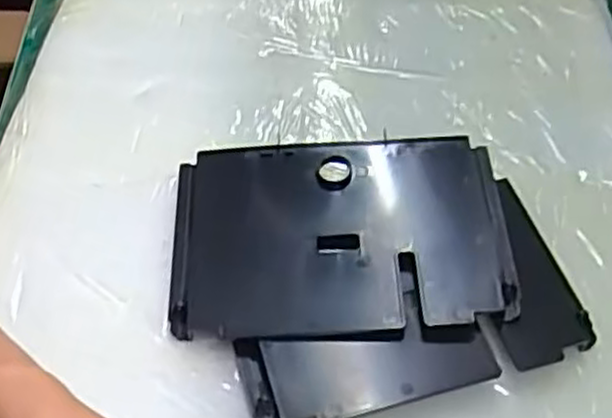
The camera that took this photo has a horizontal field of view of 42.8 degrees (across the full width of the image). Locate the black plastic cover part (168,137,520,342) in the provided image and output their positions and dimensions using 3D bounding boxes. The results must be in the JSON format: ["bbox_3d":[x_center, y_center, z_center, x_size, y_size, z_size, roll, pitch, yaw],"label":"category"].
[{"bbox_3d":[0.019,0.016,0.437,0.183,0.029,0.121,-2,53,-2],"label":"black plastic cover part"}]

